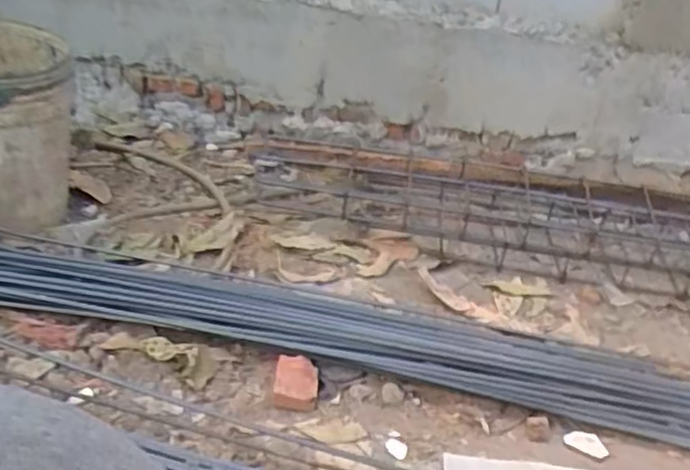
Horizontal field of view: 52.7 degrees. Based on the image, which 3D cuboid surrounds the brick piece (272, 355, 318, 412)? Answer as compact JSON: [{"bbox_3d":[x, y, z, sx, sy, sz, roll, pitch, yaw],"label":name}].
[{"bbox_3d":[-0.092,0.284,1.305,0.083,0.064,0.094,6,34,-2],"label":"brick piece"}]

